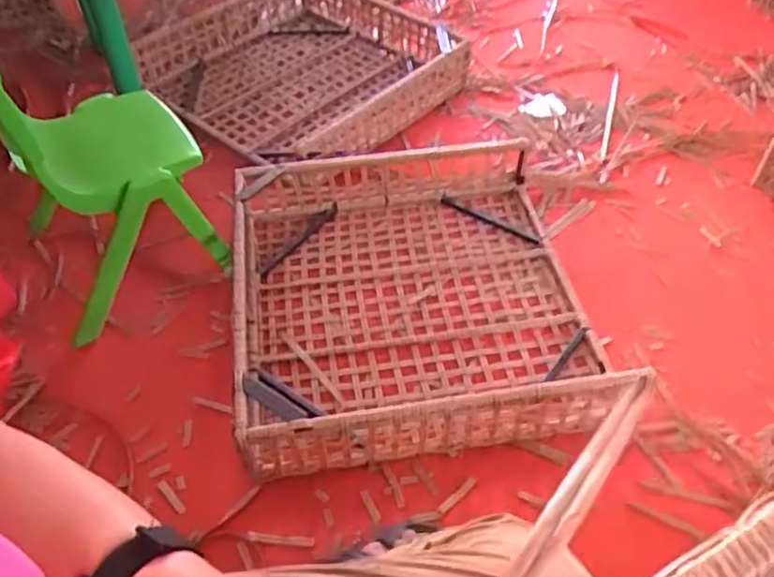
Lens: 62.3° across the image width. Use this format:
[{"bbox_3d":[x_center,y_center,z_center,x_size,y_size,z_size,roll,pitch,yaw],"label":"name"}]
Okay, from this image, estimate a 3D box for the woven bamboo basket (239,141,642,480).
[{"bbox_3d":[0.043,-0.011,1.165,0.611,0.145,0.620,-7,49,-6],"label":"woven bamboo basket"}]

